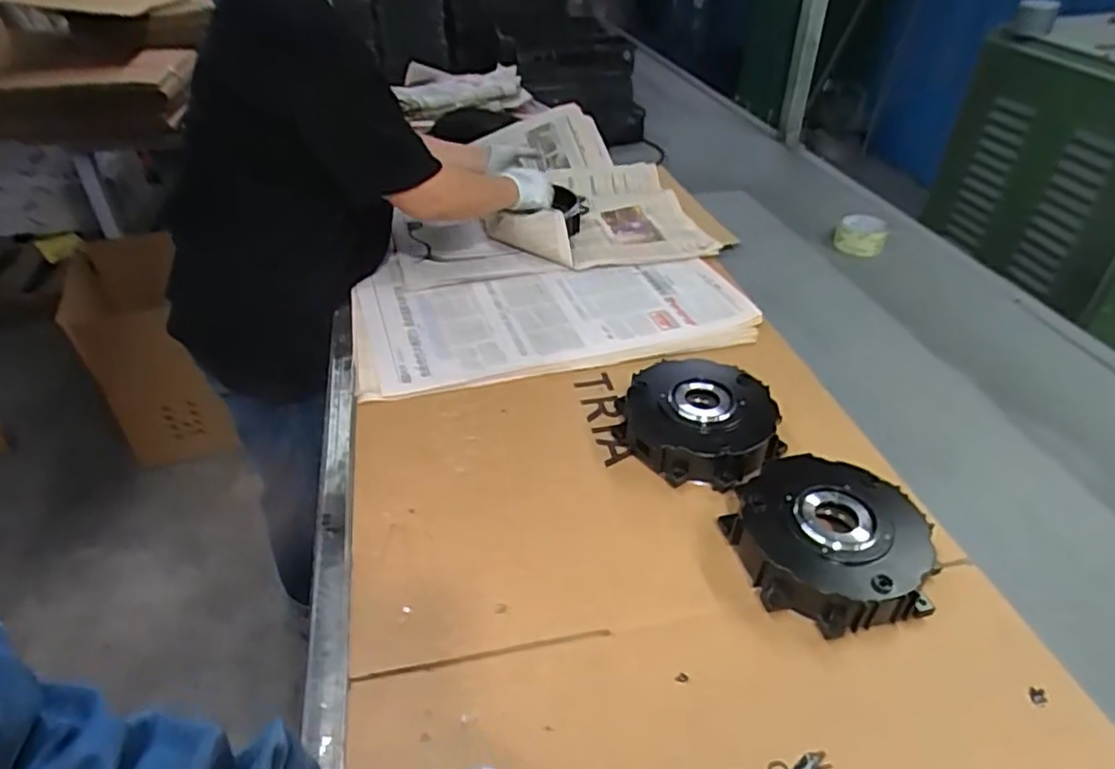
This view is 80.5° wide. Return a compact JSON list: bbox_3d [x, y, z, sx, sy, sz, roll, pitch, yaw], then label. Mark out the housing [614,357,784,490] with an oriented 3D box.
[{"bbox_3d":[0.163,0.044,0.750,0.185,0.054,0.163,0,39,-1],"label":"housing"}]

